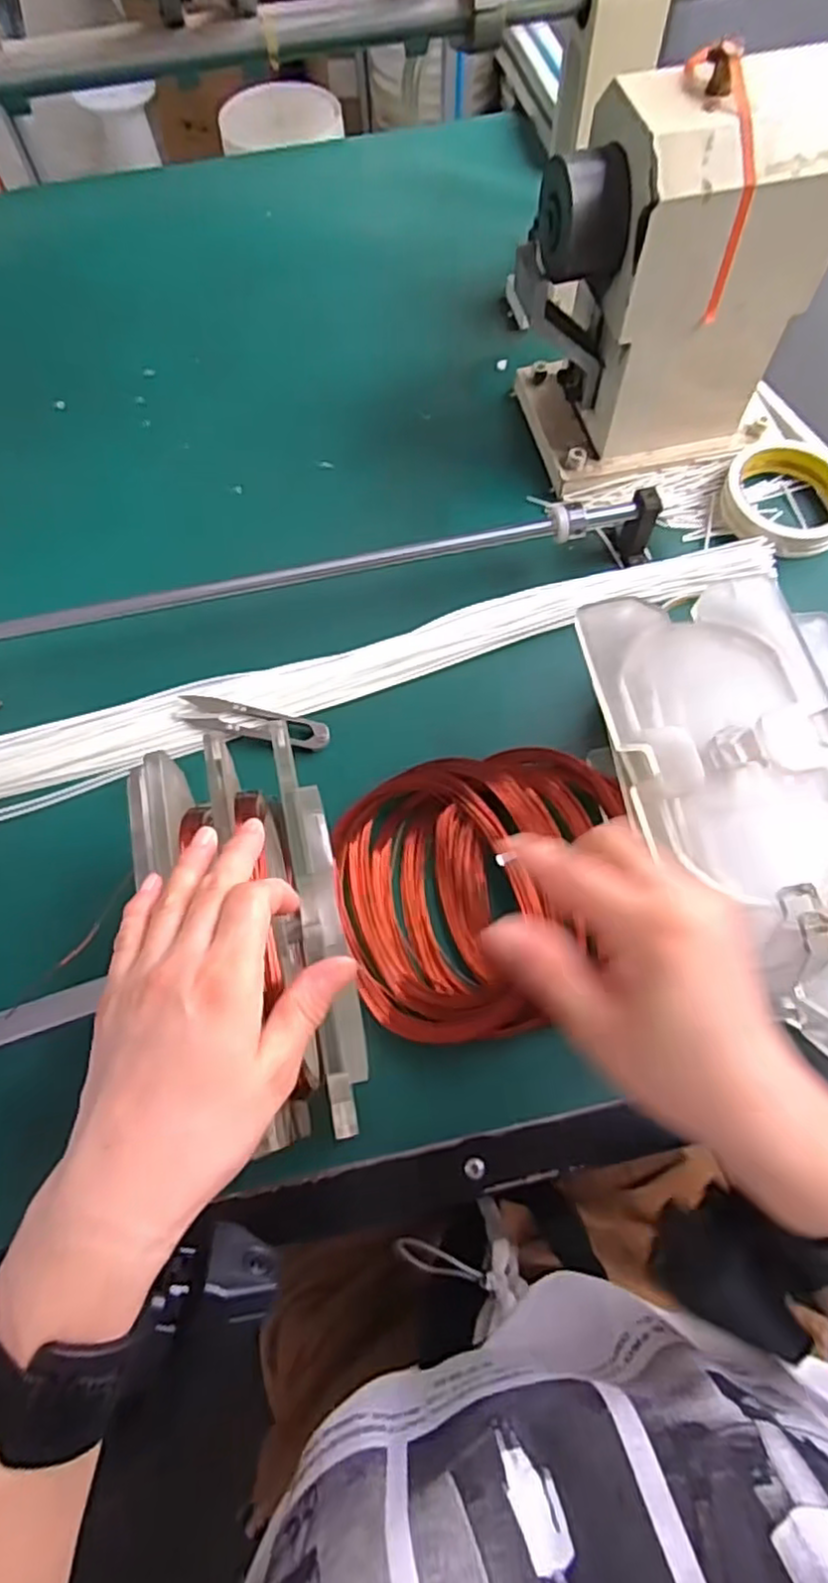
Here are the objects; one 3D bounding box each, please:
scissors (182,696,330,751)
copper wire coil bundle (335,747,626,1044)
[{"bbox_3d":[-0.108,-0.046,0.458,0.103,0.008,0.022,12,67,8],"label":"scissors"},{"bbox_3d":[0.044,0.053,0.397,0.171,0.047,0.159,-1,66,2],"label":"copper wire coil bundle"}]

